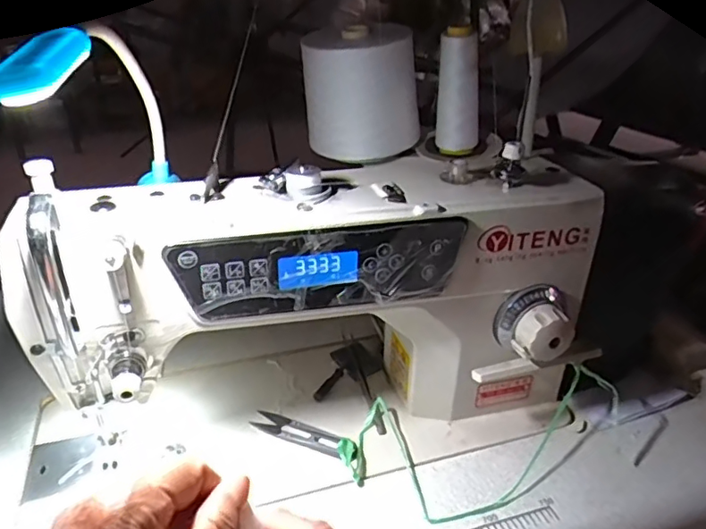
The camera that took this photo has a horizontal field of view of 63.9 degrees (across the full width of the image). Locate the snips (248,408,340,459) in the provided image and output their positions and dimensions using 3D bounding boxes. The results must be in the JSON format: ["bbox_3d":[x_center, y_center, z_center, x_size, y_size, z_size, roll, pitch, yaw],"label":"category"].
[{"bbox_3d":[-0.048,0.146,0.494,0.091,0.008,0.023,16,31,25],"label":"snips"}]

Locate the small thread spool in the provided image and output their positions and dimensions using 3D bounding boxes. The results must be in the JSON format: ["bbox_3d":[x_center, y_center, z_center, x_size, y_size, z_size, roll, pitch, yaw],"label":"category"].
[{"bbox_3d":[0.138,-0.222,0.728,0.044,0.151,0.046,1,28,-1],"label":"small thread spool"}]

